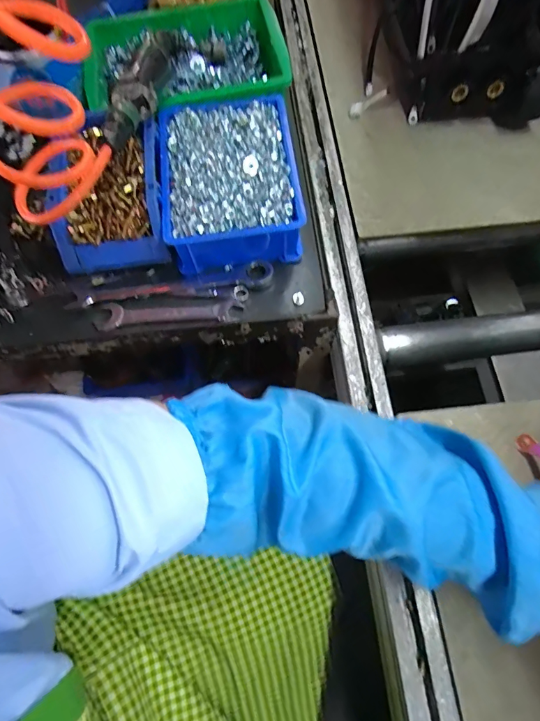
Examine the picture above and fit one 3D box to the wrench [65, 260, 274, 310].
[{"bbox_3d":[-0.110,-0.086,0.463,0.223,0.017,0.034,-7,68,-2],"label":"wrench"}]

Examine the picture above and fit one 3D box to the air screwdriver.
[{"bbox_3d":[-0.134,-0.302,0.467,0.035,0.043,0.260,2,54,1],"label":"air screwdriver"}]

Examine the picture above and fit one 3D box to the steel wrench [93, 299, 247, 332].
[{"bbox_3d":[-0.108,-0.051,0.454,0.157,0.009,0.030,-4,68,-1],"label":"steel wrench"}]

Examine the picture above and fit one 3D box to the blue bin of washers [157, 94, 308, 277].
[{"bbox_3d":[-0.046,-0.203,0.486,0.149,0.073,0.194,-6,68,-2],"label":"blue bin of washers"}]

